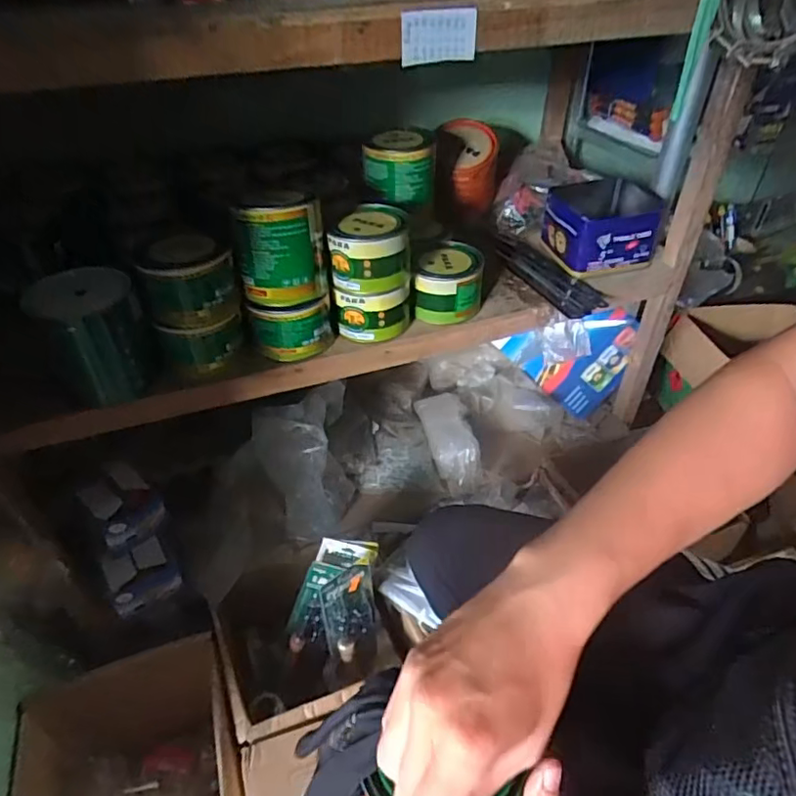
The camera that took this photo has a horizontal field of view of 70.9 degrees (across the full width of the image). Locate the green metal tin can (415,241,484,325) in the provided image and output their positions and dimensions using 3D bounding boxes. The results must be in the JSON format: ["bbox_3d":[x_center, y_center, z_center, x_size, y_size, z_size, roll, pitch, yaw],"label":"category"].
[{"bbox_3d":[0.069,-0.160,0.762,0.086,0.068,0.104,-1,42,6],"label":"green metal tin can"}]

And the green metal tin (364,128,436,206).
[{"bbox_3d":[0.004,-0.322,0.780,0.094,0.078,0.077,1,43,8],"label":"green metal tin"}]

